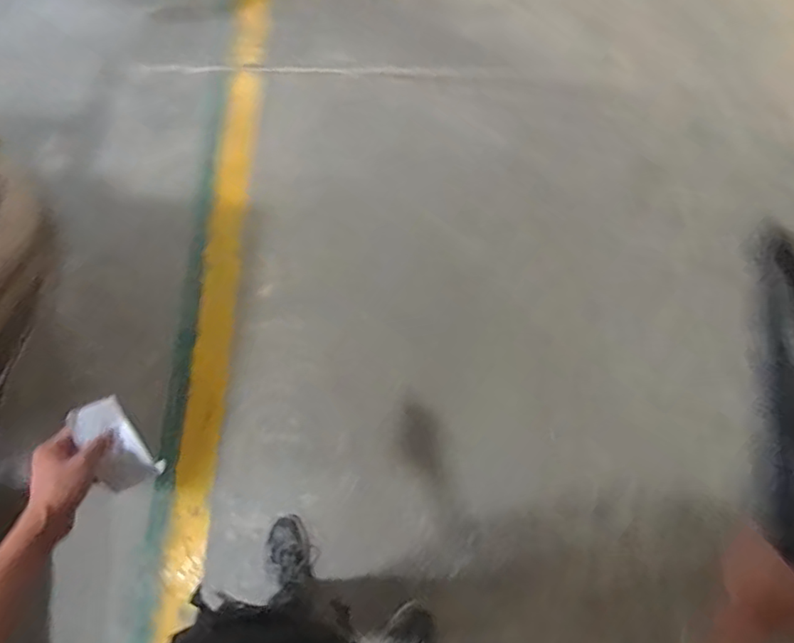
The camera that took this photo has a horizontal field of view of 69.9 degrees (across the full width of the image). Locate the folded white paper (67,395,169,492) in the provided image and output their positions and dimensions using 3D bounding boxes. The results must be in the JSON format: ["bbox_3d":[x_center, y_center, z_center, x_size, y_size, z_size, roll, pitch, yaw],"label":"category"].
[{"bbox_3d":[-0.337,0.147,0.675,0.061,0.031,0.115,-39,89,-17],"label":"folded white paper"}]

